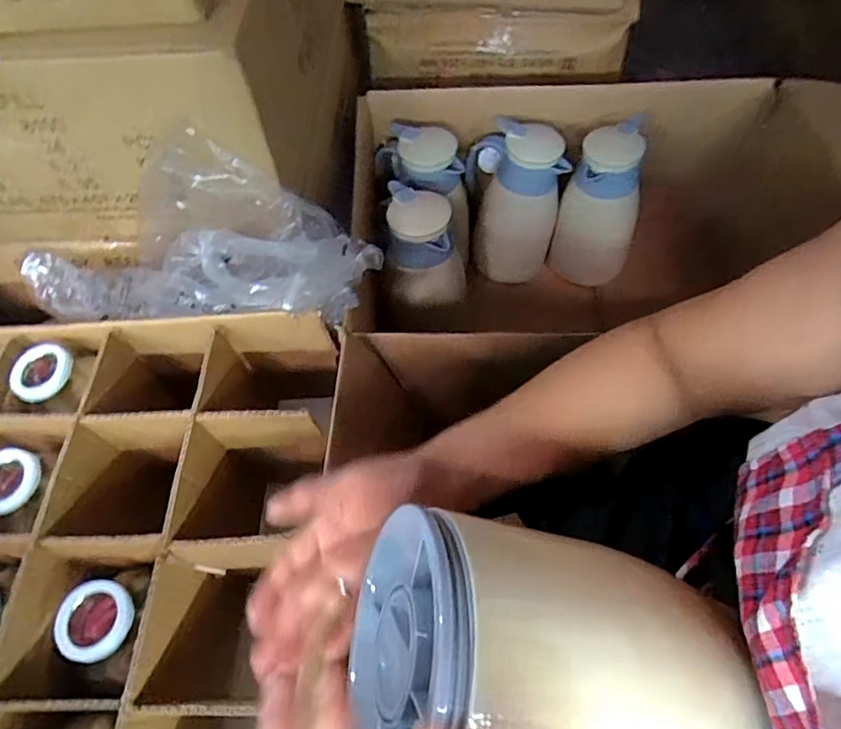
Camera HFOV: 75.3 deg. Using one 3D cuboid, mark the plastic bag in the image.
[{"bbox_3d":[-0.267,-0.101,0.568,0.378,0.183,0.152,-3,59,15],"label":"plastic bag"}]

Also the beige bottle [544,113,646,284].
[{"bbox_3d":[0.308,-0.269,0.911,0.126,0.245,0.151,21,63,14],"label":"beige bottle"}]

